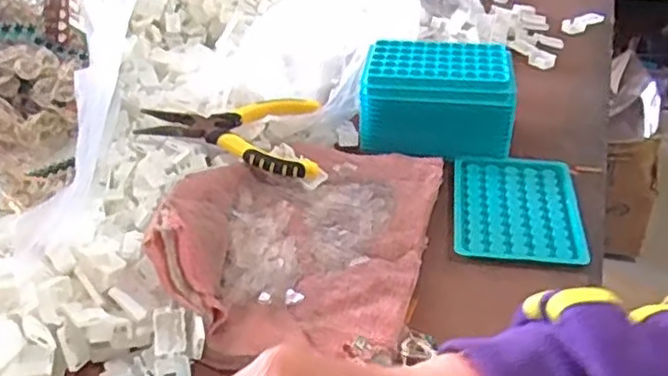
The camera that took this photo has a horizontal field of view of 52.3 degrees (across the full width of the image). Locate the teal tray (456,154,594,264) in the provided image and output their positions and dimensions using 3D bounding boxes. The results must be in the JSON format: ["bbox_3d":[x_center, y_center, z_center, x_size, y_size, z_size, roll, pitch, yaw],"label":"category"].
[{"bbox_3d":[0.145,0.014,0.541,0.096,0.007,0.124,5,37,7],"label":"teal tray"}]

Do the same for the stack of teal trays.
[{"bbox_3d":[0.097,-0.083,0.622,0.135,0.072,0.090,8,37,11],"label":"stack of teal trays"}]

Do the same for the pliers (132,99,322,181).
[{"bbox_3d":[-0.089,-0.048,0.598,0.152,0.032,0.089,2,36,4],"label":"pliers"}]

